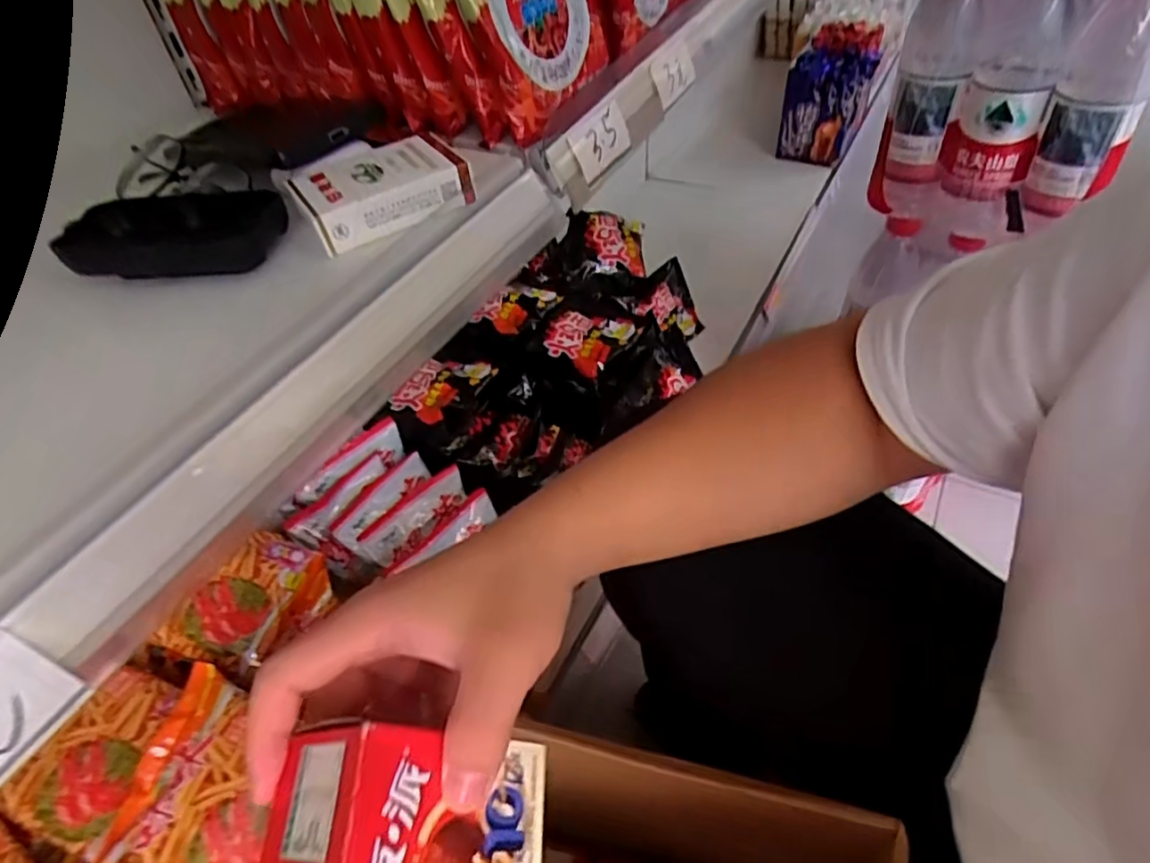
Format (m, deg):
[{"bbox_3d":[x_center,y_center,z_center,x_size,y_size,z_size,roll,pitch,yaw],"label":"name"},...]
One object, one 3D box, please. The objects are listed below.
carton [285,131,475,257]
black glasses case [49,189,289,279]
[{"bbox_3d":[-0.108,-0.135,0.360,0.084,0.025,0.061,-27,51,-18],"label":"carton"},{"bbox_3d":[-0.210,-0.103,0.350,0.112,0.032,0.033,-5,47,2],"label":"black glasses case"}]

